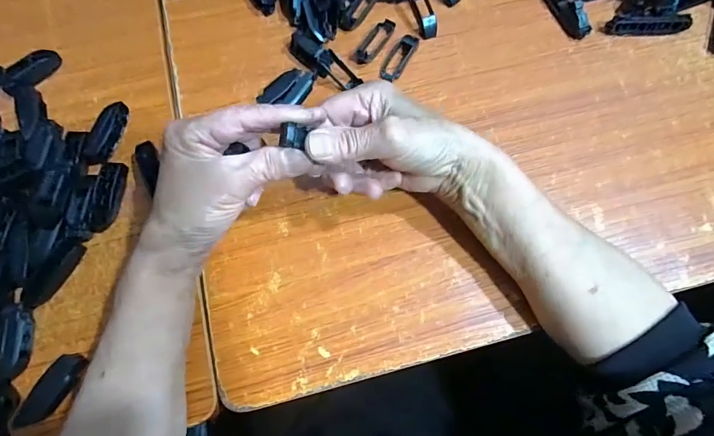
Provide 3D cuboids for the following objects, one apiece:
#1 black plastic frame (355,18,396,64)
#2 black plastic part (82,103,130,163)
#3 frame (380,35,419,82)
[{"bbox_3d":[0.017,-0.171,0.400,0.018,0.004,0.057,31,74,10],"label":"black plastic frame"},{"bbox_3d":[-0.220,-0.075,0.364,0.019,0.015,0.058,18,72,5],"label":"black plastic part"},{"bbox_3d":[0.039,-0.154,0.395,0.021,0.005,0.057,27,73,8],"label":"frame"}]

